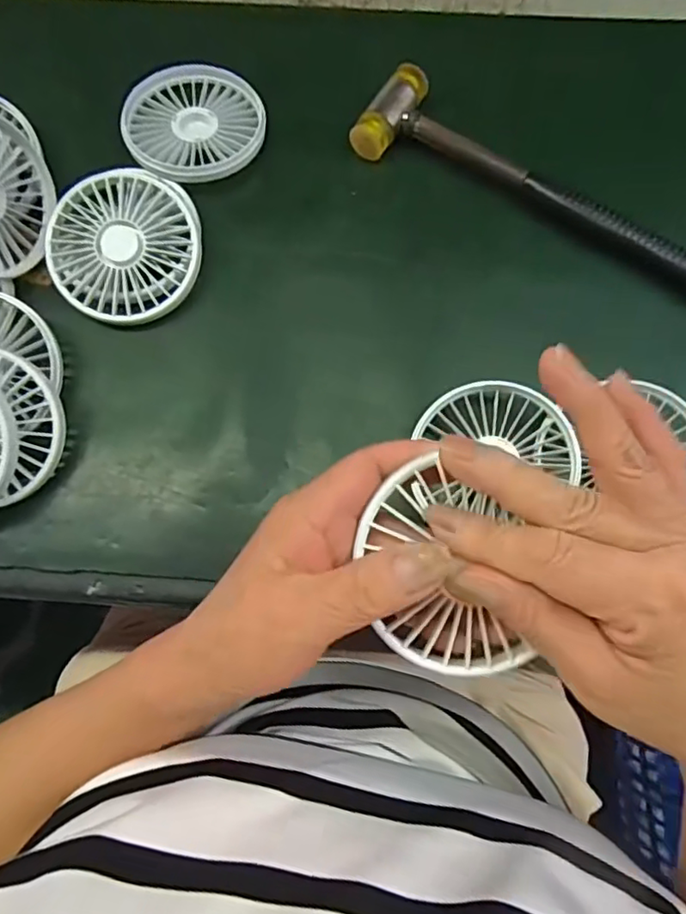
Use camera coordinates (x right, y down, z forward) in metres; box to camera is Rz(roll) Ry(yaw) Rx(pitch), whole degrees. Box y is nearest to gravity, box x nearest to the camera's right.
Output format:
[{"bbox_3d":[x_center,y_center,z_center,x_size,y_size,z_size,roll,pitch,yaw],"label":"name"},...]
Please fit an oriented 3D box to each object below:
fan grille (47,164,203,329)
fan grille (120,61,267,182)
[{"bbox_3d":[-0.131,-0.127,0.360,0.091,0.016,0.091,0,90,-3],"label":"fan grille"},{"bbox_3d":[-0.097,-0.222,0.388,0.087,0.013,0.097,-17,78,-2],"label":"fan grille"}]

